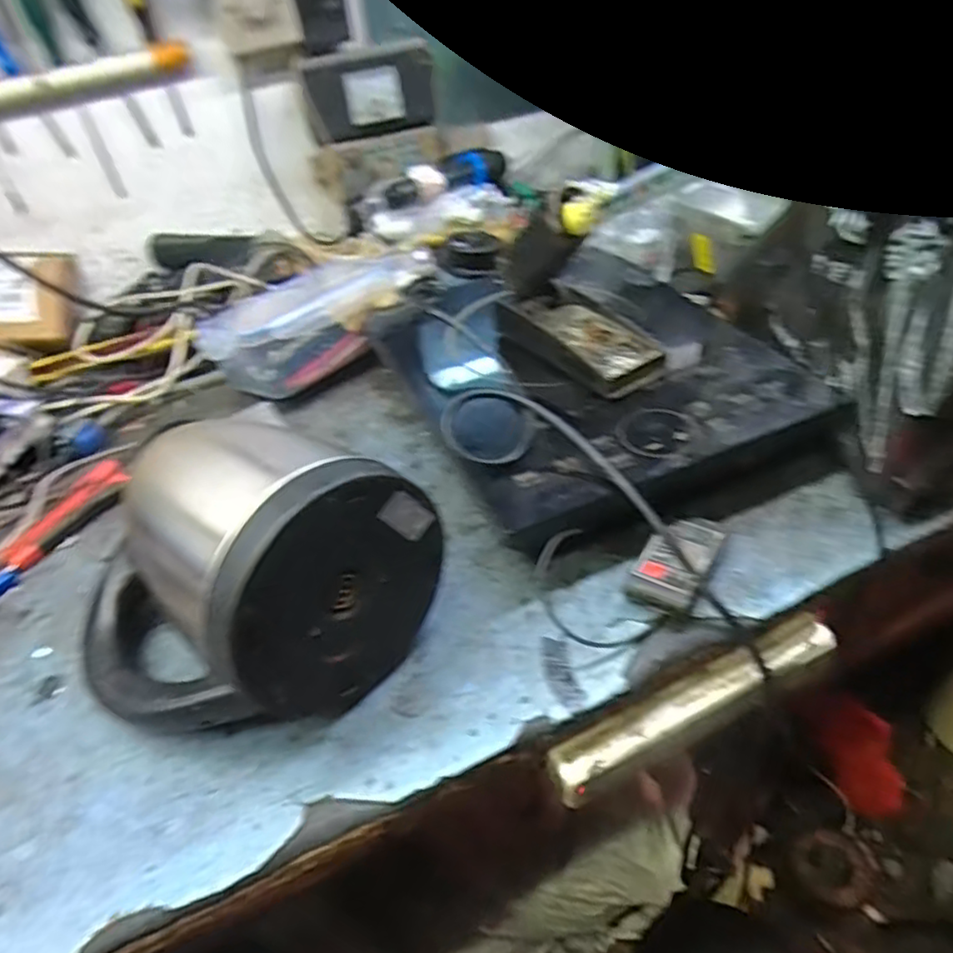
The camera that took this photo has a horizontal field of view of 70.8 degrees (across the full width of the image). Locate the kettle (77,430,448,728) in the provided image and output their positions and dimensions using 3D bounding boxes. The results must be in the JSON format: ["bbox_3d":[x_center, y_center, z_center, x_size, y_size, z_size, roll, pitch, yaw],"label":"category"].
[{"bbox_3d":[-0.162,0.053,0.428,0.204,0.156,0.180,23,49,32],"label":"kettle"}]

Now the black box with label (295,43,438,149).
[{"bbox_3d":[-0.131,-0.482,0.847,0.161,0.092,0.033,-18,41,-12],"label":"black box with label"}]

